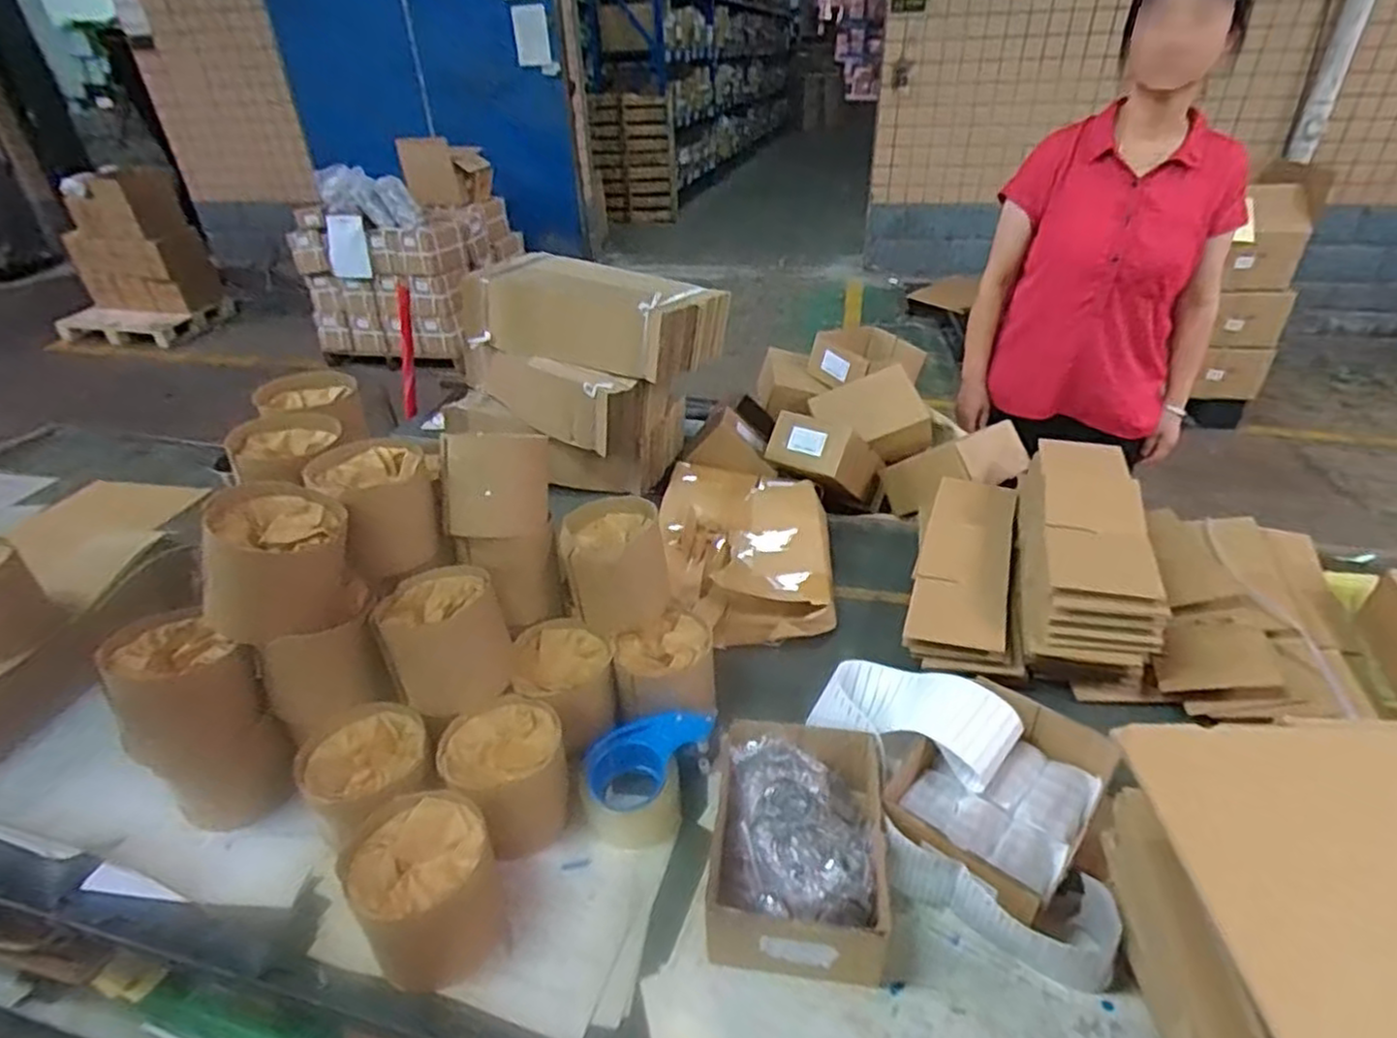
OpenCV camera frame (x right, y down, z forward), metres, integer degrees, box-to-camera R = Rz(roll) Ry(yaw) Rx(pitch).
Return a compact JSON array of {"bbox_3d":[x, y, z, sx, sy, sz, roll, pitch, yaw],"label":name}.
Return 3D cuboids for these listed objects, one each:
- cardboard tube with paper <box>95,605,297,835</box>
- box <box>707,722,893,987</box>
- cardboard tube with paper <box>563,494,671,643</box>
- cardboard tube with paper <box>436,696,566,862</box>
[{"bbox_3d":[-0.534,0.229,0.769,0.110,0.242,0.117,22,41,31],"label":"cardboard tube with paper"},{"bbox_3d":[0.097,0.311,0.673,0.152,0.091,0.209,2,34,6],"label":"box"},{"bbox_3d":[-0.104,0.058,0.879,0.120,0.133,0.135,-11,35,-12],"label":"cardboard tube with paper"},{"bbox_3d":[-0.196,0.268,0.742,0.120,0.100,0.118,-26,41,-31],"label":"cardboard tube with paper"}]

